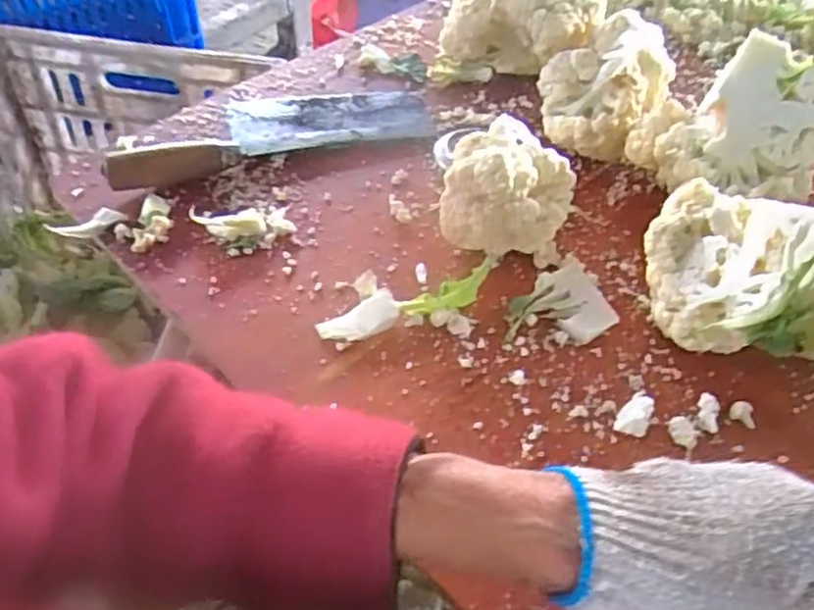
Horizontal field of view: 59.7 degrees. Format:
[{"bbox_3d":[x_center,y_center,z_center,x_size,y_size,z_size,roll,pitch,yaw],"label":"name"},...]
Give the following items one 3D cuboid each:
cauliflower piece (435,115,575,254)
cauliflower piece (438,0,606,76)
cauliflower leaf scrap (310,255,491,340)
[{"bbox_3d":[0.070,-0.076,0.489,0.082,0.079,0.071,13,51,10],"label":"cauliflower piece"},{"bbox_3d":[0.104,-0.253,0.635,0.137,0.104,0.088,25,54,18],"label":"cauliflower piece"},{"bbox_3d":[0.001,-0.002,0.458,0.119,0.019,0.031,-18,52,1],"label":"cauliflower leaf scrap"}]

